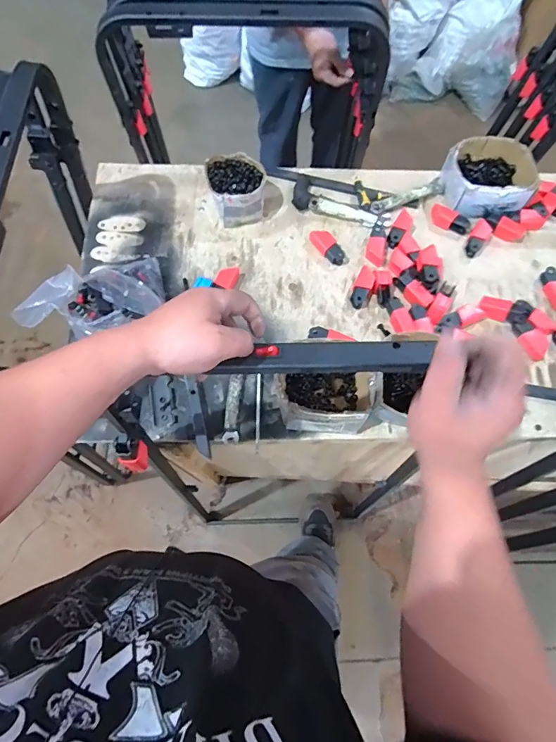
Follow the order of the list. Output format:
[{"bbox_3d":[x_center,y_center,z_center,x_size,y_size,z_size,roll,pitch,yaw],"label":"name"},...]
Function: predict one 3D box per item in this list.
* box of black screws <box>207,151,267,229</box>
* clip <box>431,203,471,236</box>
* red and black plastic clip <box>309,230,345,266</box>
[{"bbox_3d":[-0.085,-0.374,0.864,0.113,0.071,0.131,-21,71,-10],"label":"box of black screws"},{"bbox_3d":[0.363,-0.320,0.889,0.090,0.032,0.034,42,73,13],"label":"clip"},{"bbox_3d":[0.099,-0.252,0.852,0.037,0.024,0.084,-31,73,-13],"label":"red and black plastic clip"}]

